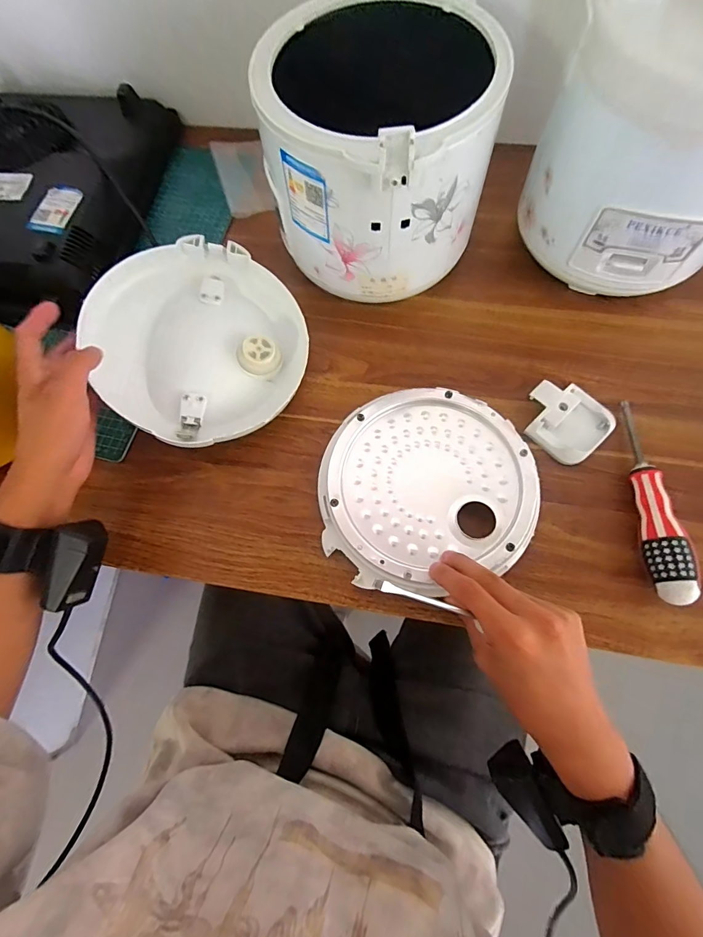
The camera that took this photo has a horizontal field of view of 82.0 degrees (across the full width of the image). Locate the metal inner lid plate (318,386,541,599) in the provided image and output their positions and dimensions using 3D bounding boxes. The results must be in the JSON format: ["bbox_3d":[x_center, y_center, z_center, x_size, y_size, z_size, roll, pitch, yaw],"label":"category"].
[{"bbox_3d":[0.068,0.013,0.367,0.186,0.021,0.186,-1,72,2],"label":"metal inner lid plate"}]

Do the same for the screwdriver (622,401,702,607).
[{"bbox_3d":[0.264,0.023,0.359,0.029,0.039,0.183,2,72,3],"label":"screwdriver"}]

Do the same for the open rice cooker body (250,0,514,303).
[{"bbox_3d":[0.029,-0.297,0.399,0.200,0.178,0.221,17,73,7],"label":"open rice cooker body"}]

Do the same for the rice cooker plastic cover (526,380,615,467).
[{"bbox_3d":[0.209,-0.048,0.396,0.070,0.019,0.078,-44,76,-11],"label":"rice cooker plastic cover"}]

